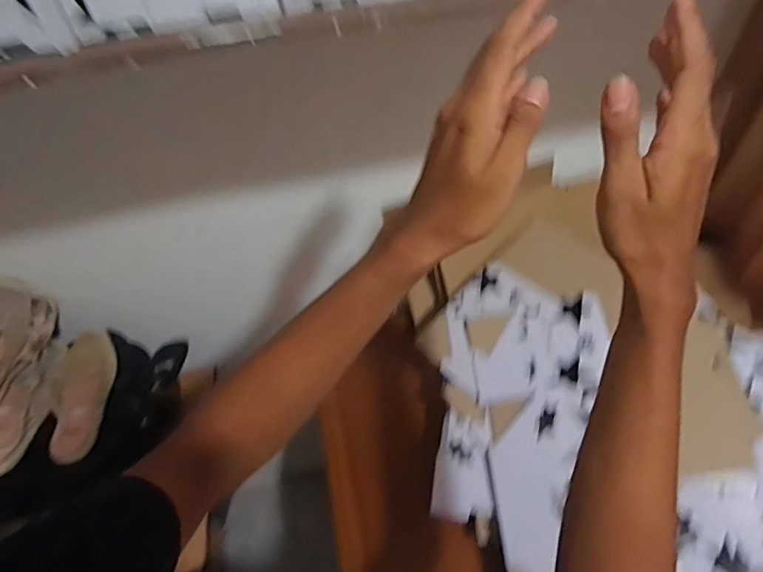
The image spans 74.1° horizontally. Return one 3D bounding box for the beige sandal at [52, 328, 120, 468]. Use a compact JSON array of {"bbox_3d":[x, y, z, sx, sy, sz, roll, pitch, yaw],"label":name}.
[{"bbox_3d":[-0.488,0.168,0.826,0.084,0.040,0.228,-13,50,-5],"label":"beige sandal"}]

